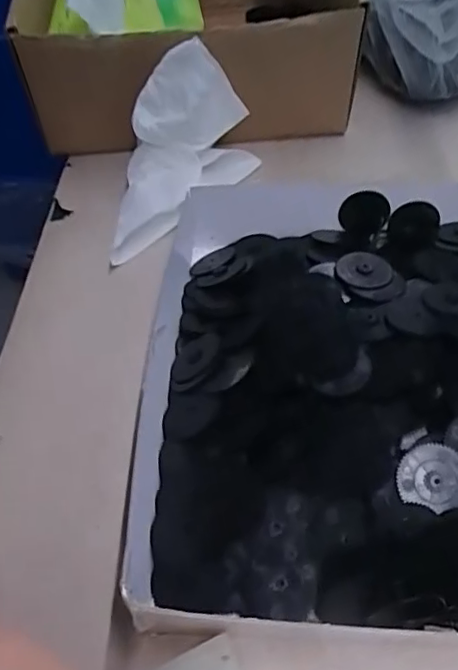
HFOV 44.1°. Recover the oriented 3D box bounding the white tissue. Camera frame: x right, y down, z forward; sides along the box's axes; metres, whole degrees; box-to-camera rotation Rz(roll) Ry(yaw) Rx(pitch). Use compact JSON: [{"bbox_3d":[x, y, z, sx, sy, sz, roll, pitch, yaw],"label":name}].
[{"bbox_3d":[-0.034,-0.102,0.322,0.067,0.074,0.113,15,53,14],"label":"white tissue"}]

